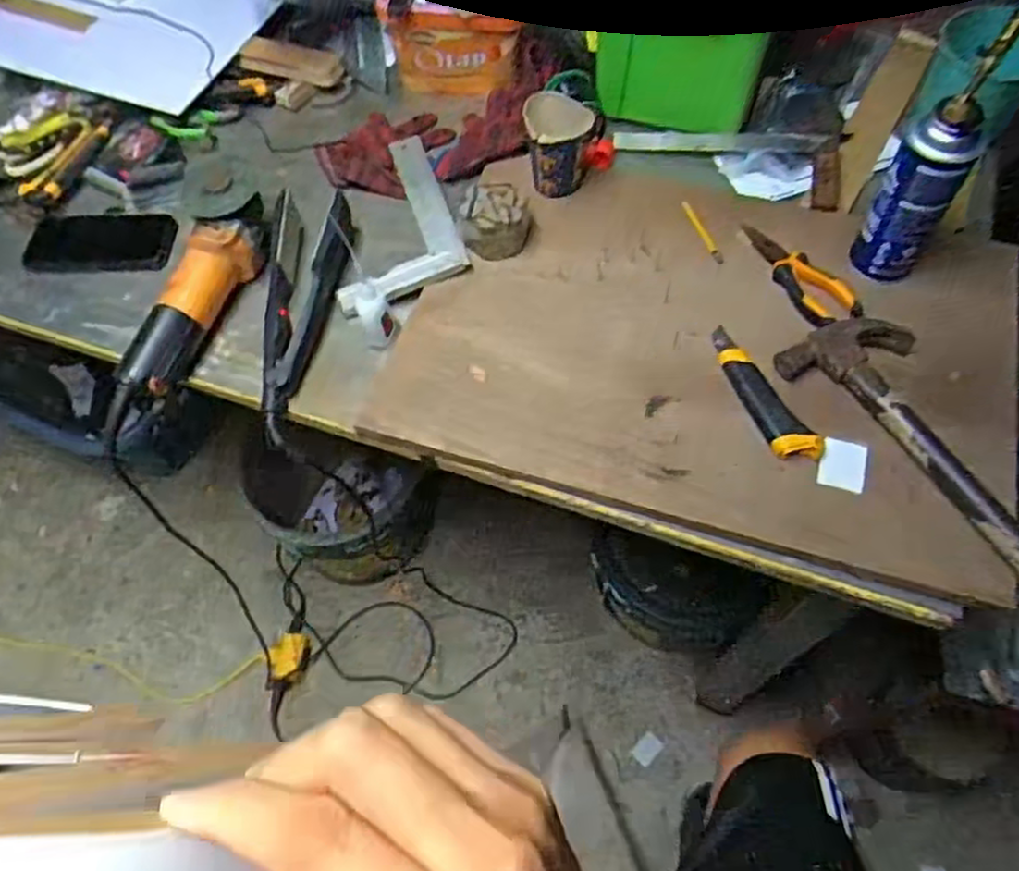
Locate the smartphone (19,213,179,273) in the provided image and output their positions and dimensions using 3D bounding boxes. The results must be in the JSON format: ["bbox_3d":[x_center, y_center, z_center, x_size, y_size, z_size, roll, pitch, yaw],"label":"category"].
[{"bbox_3d":[-0.498,-0.234,0.895,0.170,0.009,0.079,-3,74,-6],"label":"smartphone"}]

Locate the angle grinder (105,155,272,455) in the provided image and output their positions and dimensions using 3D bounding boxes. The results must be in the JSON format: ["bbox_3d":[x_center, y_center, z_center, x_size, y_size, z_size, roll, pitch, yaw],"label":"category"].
[{"bbox_3d":[-0.336,-0.151,0.773,0.086,0.089,0.277,10,63,9],"label":"angle grinder"}]

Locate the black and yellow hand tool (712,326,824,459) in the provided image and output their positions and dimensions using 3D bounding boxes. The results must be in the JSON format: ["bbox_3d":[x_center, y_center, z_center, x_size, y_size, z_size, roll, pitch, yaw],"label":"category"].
[{"bbox_3d":[0.243,-0.047,0.699,0.040,0.022,0.157,-17,62,-5],"label":"black and yellow hand tool"}]

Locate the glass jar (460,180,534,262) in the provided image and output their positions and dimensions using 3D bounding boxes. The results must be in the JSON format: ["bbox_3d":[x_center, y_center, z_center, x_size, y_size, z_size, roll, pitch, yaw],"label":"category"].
[{"bbox_3d":[-0.015,-0.236,0.806,0.079,0.049,0.075,-2,62,3],"label":"glass jar"}]

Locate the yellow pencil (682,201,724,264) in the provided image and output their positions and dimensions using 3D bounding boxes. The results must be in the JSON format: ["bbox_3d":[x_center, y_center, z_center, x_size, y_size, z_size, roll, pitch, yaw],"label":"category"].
[{"bbox_3d":[0.215,-0.228,0.820,0.010,0.006,0.102,-16,62,-5],"label":"yellow pencil"}]

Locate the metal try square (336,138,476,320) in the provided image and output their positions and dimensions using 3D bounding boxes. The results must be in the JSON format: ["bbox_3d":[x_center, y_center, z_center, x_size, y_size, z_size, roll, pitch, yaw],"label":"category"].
[{"bbox_3d":[-0.145,-0.258,0.847,0.148,0.020,0.253,-17,62,-5],"label":"metal try square"}]

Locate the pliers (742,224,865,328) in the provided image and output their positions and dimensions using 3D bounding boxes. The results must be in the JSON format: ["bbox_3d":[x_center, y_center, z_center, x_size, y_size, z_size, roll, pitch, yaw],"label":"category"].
[{"bbox_3d":[0.306,-0.177,0.772,0.057,0.021,0.163,-18,62,-5],"label":"pliers"}]

